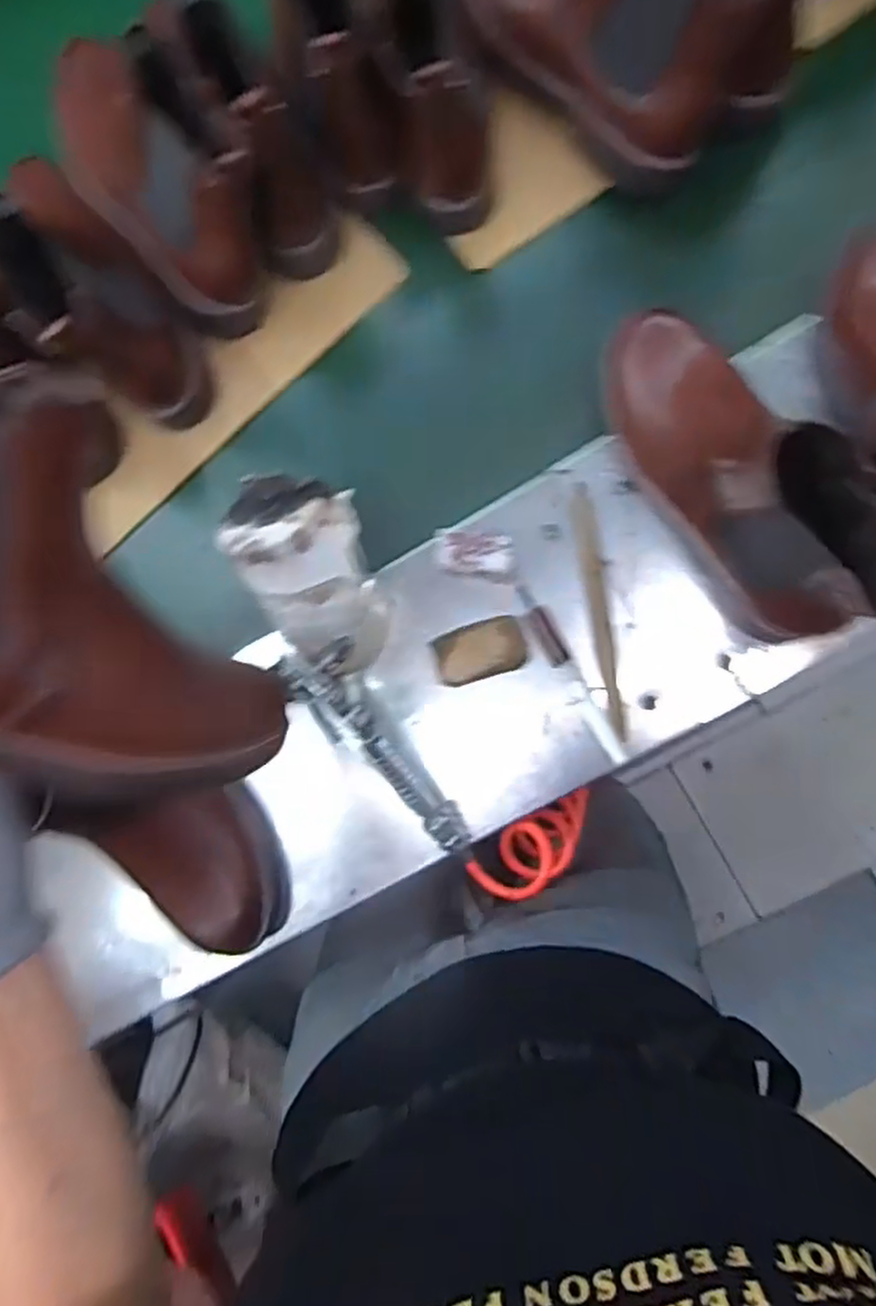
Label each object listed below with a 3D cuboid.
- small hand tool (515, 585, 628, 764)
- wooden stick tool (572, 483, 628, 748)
[{"bbox_3d":[0.101,0.016,0.571,0.017,0.014,0.152,-29,83,6],"label":"small hand tool"},{"bbox_3d":[0.124,-0.033,0.568,0.016,0.017,0.195,-9,86,8],"label":"wooden stick tool"}]

